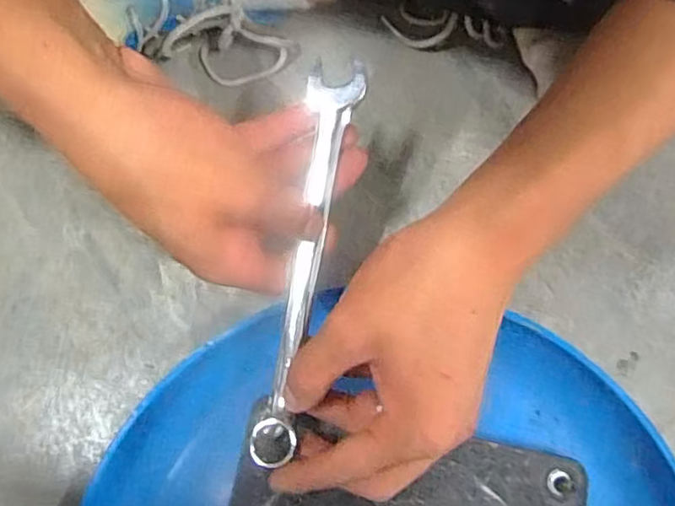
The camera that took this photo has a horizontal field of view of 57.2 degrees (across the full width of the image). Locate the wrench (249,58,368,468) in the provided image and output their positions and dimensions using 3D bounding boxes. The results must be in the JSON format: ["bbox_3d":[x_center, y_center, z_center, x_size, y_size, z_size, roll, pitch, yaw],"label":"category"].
[{"bbox_3d":[-0.016,0.003,0.284,0.025,0.018,0.184,11,89,2],"label":"wrench"}]

